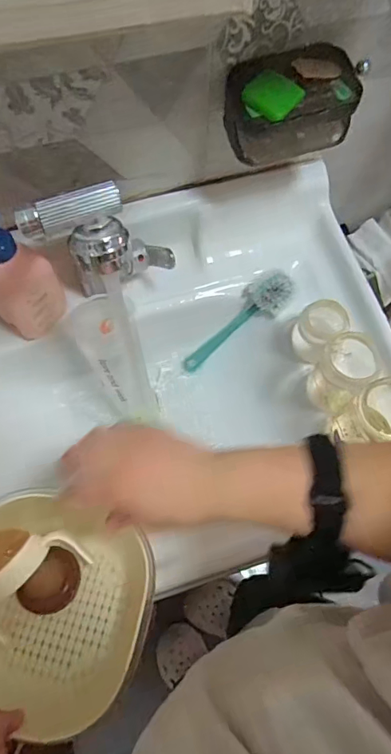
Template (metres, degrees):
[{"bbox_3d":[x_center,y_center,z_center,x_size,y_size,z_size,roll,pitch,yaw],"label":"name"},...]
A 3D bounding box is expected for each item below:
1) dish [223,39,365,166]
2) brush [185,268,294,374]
[{"bbox_3d":[0.097,-0.294,0.512,0.134,0.074,0.078,-18,71,-9],"label":"dish"},{"bbox_3d":[0.061,-0.079,0.697,0.045,0.206,0.053,-6,62,-49],"label":"brush"}]

